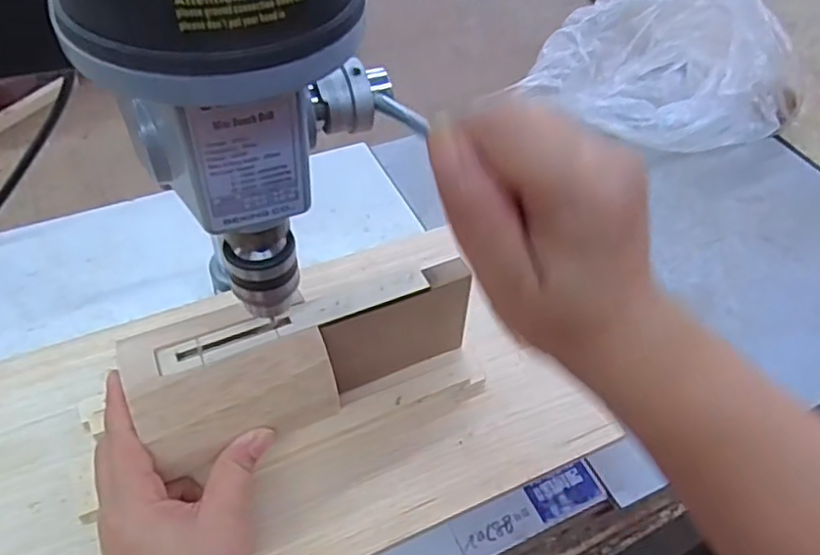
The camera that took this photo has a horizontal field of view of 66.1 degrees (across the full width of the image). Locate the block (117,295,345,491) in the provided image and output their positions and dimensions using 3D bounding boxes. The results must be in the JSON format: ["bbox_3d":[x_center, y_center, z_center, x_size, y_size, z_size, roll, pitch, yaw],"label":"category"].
[{"bbox_3d":[-0.094,0.053,0.335,0.095,0.040,0.065,-22,56,-21],"label":"block"}]

